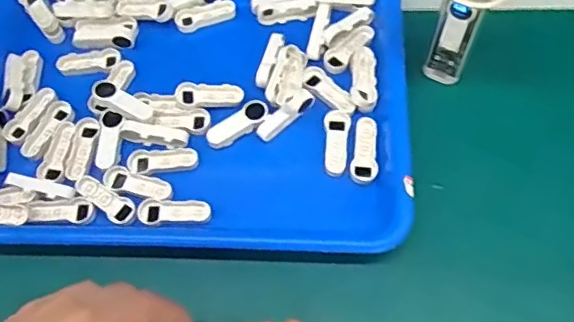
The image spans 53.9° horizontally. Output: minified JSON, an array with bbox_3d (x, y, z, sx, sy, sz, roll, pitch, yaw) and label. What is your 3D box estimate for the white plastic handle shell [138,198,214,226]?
[{"bbox_3d":[-0.080,0.037,0.401,0.051,0.005,0.019,1,64,4],"label":"white plastic handle shell"}]

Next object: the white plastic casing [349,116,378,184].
[{"bbox_3d":[0.058,-0.008,0.418,0.019,0.008,0.051,6,64,6],"label":"white plastic casing"}]

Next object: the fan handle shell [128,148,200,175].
[{"bbox_3d":[-0.092,-0.001,0.420,0.051,0.004,0.018,-8,64,-1],"label":"fan handle shell"}]

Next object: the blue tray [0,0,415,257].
[{"bbox_3d":[-0.081,-0.054,0.445,0.340,0.043,0.260,0,64,3],"label":"blue tray"}]

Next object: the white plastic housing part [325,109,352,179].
[{"bbox_3d":[0.036,-0.015,0.421,0.018,0.004,0.053,6,64,6],"label":"white plastic housing part"}]

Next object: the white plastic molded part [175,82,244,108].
[{"bbox_3d":[-0.060,-0.051,0.437,0.050,0.010,0.018,-1,63,-12],"label":"white plastic molded part"}]

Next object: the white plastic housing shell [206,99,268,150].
[{"bbox_3d":[-0.038,-0.028,0.428,0.050,0.010,0.020,-30,66,-12],"label":"white plastic housing shell"}]

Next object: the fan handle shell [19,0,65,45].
[{"bbox_3d":[-0.207,-0.124,0.478,0.018,0.008,0.057,-33,83,-13],"label":"fan handle shell"}]

